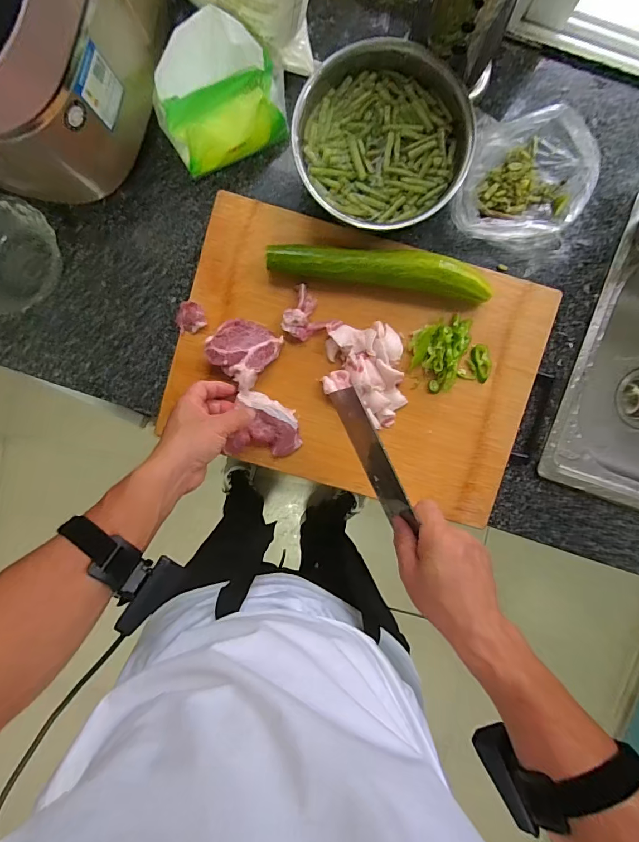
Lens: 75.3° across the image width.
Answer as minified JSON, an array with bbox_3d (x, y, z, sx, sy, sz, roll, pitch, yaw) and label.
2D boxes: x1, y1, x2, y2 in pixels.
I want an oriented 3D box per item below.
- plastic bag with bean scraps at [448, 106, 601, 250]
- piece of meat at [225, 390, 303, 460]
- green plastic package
[{"bbox_3d":[0.246,-0.289,0.493,0.154,0.068,0.137,10,94,0],"label":"plastic bag with bean scraps"},{"bbox_3d":[-0.064,0.009,0.510,0.082,0.027,0.076,13,94,-1],"label":"piece of meat"},{"bbox_3d":[-0.115,-0.370,0.475,0.142,0.088,0.111,-28,94,2],"label":"green plastic package"}]

